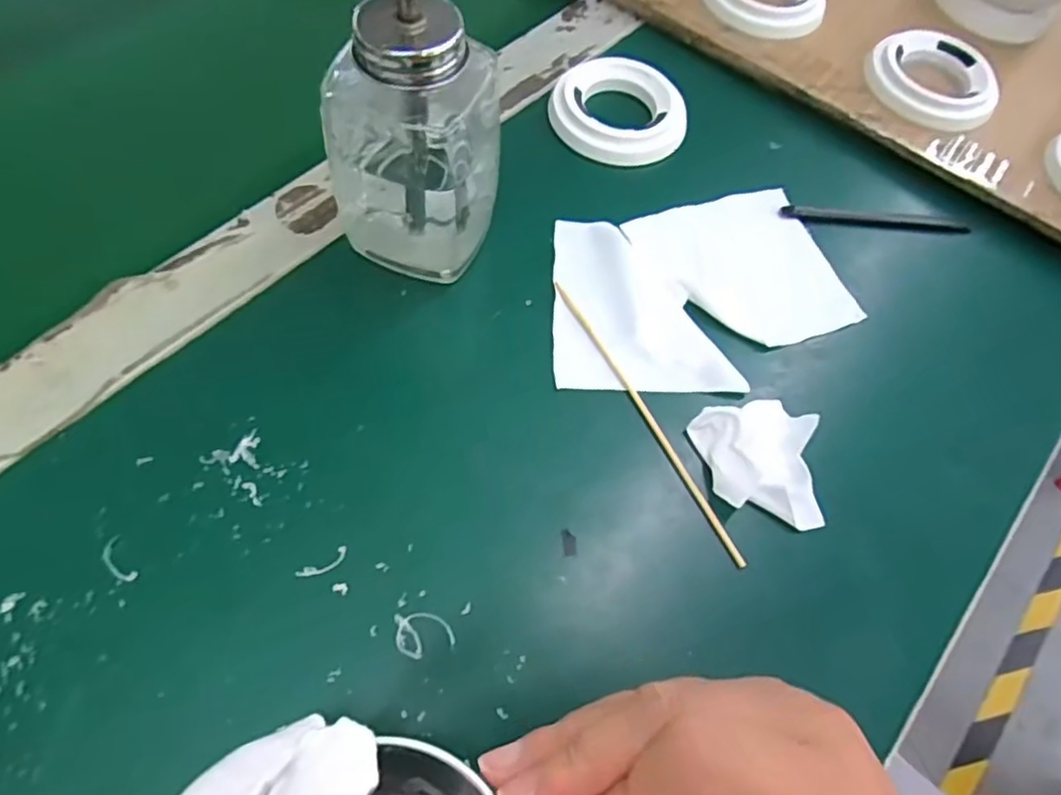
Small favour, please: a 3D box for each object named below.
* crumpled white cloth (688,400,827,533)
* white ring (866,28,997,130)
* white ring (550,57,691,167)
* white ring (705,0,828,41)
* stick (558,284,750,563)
[{"bbox_3d":[0.095,0.026,0.271,0.046,0.012,0.054,-11,65,-10],"label":"crumpled white cloth"},{"bbox_3d":[0.227,-0.180,0.378,0.070,0.012,0.079,36,66,13],"label":"white ring"},{"bbox_3d":[0.048,-0.156,0.365,0.073,0.011,0.073,2,63,-4],"label":"white ring"},{"bbox_3d":[0.141,-0.243,0.403,0.071,0.011,0.071,2,63,-4],"label":"white ring"},{"bbox_3d":[0.048,0.006,0.285,0.005,0.004,0.144,-24,68,-16],"label":"stick"}]

